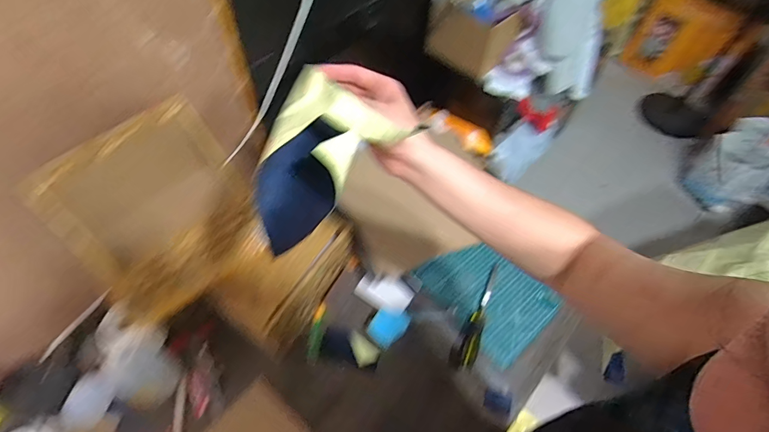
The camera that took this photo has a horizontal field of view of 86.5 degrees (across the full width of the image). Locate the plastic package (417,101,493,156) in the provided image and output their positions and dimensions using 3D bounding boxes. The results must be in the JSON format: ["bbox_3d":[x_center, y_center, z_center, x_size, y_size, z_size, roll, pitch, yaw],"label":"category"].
[{"bbox_3d":[0.240,-0.267,1.313,0.282,0.081,0.095,19,50,-33],"label":"plastic package"}]

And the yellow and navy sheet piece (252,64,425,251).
[{"bbox_3d":[-0.064,-0.054,0.361,0.128,0.085,0.109,-31,64,-21],"label":"yellow and navy sheet piece"}]

